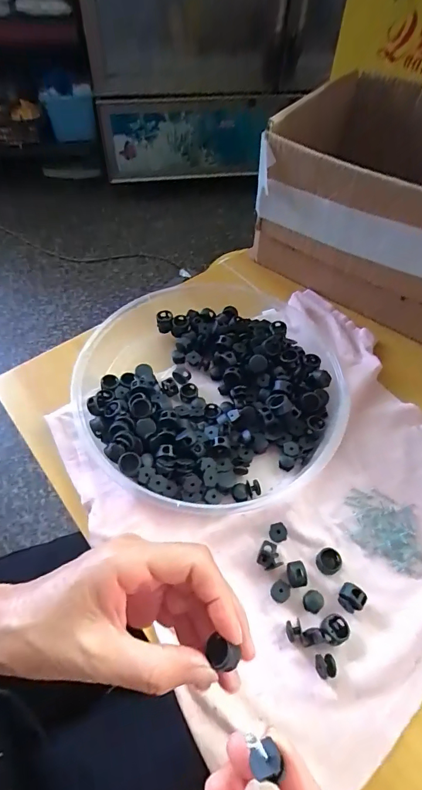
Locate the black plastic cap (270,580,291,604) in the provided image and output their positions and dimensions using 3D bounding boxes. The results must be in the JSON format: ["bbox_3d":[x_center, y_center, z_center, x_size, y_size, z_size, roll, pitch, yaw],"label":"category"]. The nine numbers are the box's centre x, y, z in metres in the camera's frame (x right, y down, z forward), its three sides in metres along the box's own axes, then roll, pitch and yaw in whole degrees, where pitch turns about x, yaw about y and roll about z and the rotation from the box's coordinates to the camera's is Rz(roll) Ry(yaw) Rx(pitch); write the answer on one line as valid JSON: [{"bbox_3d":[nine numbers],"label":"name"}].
[{"bbox_3d":[0.049,0.138,0.284,0.013,0.011,0.012,1,57,-1],"label":"black plastic cap"}]

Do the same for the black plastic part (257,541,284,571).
[{"bbox_3d":[0.044,0.118,0.294,0.018,0.015,0.016,20,57,12],"label":"black plastic part"}]

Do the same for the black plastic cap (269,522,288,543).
[{"bbox_3d":[0.051,0.104,0.306,0.013,0.006,0.013,1,55,-1],"label":"black plastic cap"}]

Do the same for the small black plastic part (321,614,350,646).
[{"bbox_3d":[0.084,0.157,0.271,0.017,0.007,0.017,1,55,-1],"label":"small black plastic part"}]

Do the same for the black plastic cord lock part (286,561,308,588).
[{"bbox_3d":[0.061,0.129,0.290,0.012,0.012,0.017,-7,56,-6],"label":"black plastic cord lock part"}]

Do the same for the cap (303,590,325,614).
[{"bbox_3d":[0.072,0.144,0.282,0.014,0.005,0.014,1,55,-1],"label":"cap"}]

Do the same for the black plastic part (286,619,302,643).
[{"bbox_3d":[0.056,0.159,0.272,0.009,0.008,0.012,-4,57,-5],"label":"black plastic part"}]

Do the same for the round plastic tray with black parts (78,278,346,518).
[{"bbox_3d":[0.008,-0.017,0.370,0.224,0.032,0.258,33,60,19],"label":"round plastic tray with black parts"}]

